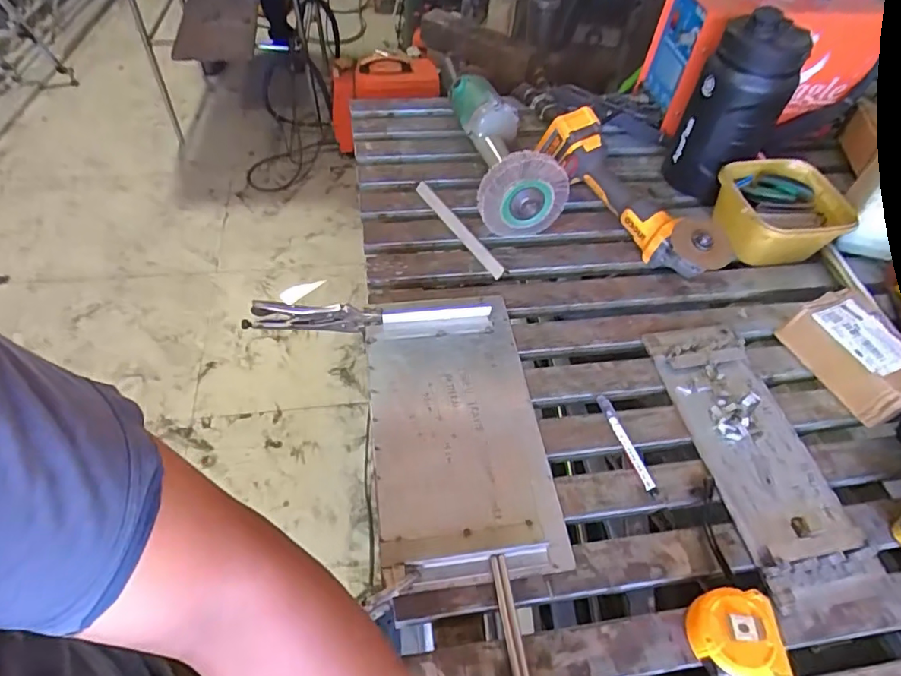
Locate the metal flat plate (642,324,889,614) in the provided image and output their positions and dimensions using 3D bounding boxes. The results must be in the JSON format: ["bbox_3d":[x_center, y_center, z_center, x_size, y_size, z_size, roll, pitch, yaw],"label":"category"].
[{"bbox_3d":[0.364,0.127,0.647,0.129,0.018,0.345,-9,54,-9],"label":"metal flat plate"}]

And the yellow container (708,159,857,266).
[{"bbox_3d":[0.497,-0.191,0.840,0.216,0.096,0.163,-1,53,-4],"label":"yellow container"}]

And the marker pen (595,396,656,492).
[{"bbox_3d":[0.211,0.124,0.643,0.017,0.007,0.124,-13,55,-12],"label":"marker pen"}]

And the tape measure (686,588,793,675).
[{"bbox_3d":[0.270,0.283,0.508,0.083,0.042,0.081,5,53,0],"label":"tape measure"}]

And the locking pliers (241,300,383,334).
[{"bbox_3d":[-0.182,-0.028,0.710,0.177,0.064,0.027,-9,54,-10],"label":"locking pliers"}]

